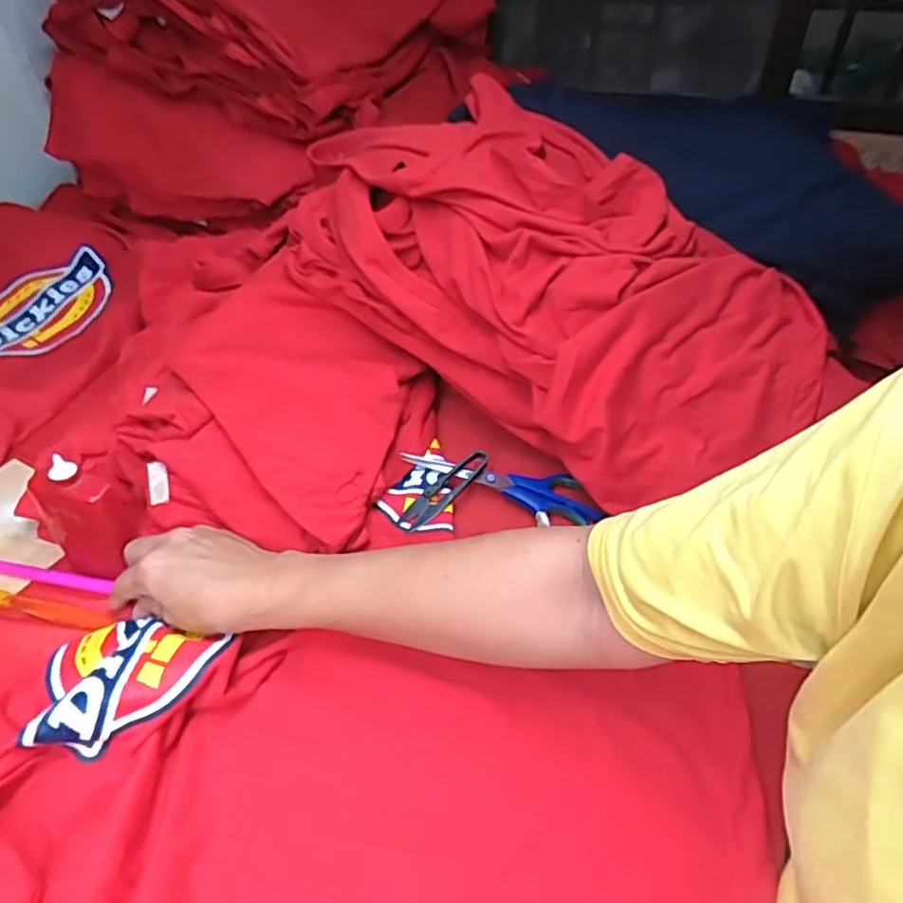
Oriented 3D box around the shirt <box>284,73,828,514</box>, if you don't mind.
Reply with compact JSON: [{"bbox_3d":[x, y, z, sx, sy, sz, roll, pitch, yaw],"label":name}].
[{"bbox_3d":[0.093,-0.155,0.606,0.482,0.193,0.259,25,49,26],"label":"shirt"}]

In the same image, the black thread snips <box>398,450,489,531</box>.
[{"bbox_3d":[-0.006,0.029,0.565,0.024,0.016,0.097,30,51,30],"label":"black thread snips"}]

